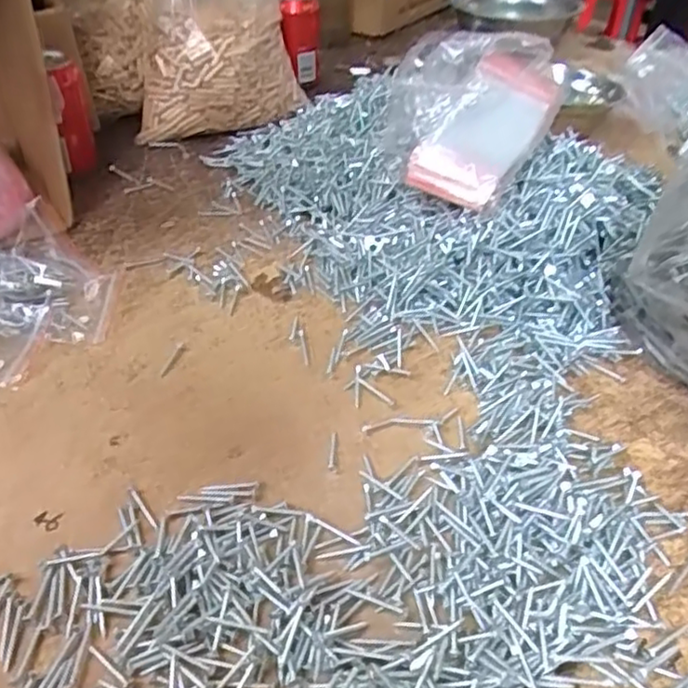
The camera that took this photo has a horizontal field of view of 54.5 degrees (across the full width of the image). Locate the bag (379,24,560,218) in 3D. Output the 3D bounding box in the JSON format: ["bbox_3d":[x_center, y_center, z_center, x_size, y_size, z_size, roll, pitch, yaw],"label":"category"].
[{"bbox_3d":[0.109,-0.205,0.594,0.138,0.067,0.179,31,73,3],"label":"bag"}]

